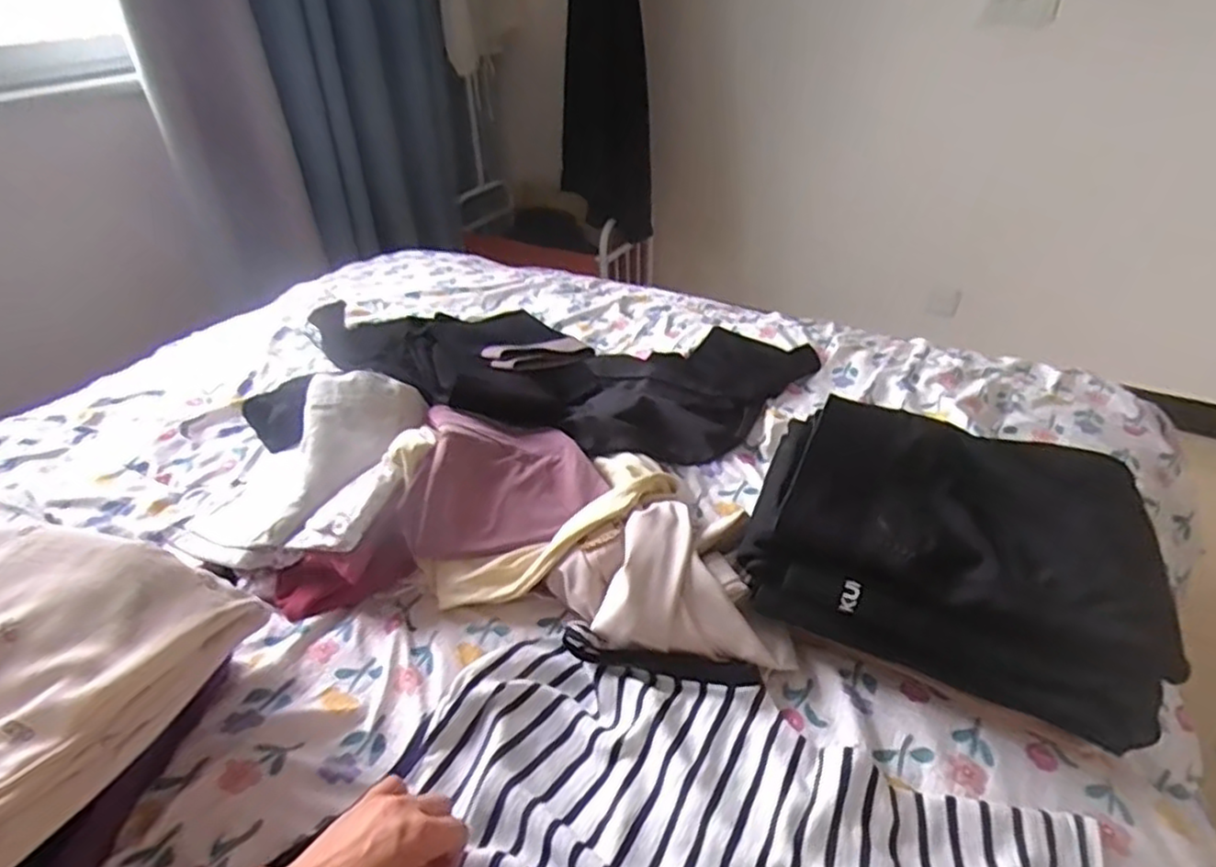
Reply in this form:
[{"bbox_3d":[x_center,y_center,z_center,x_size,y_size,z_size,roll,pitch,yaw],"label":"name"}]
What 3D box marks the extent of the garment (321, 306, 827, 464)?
[{"bbox_3d":[-0.129,-0.113,1.064,0.809,0.077,0.383,10,37,15],"label":"garment"}]

